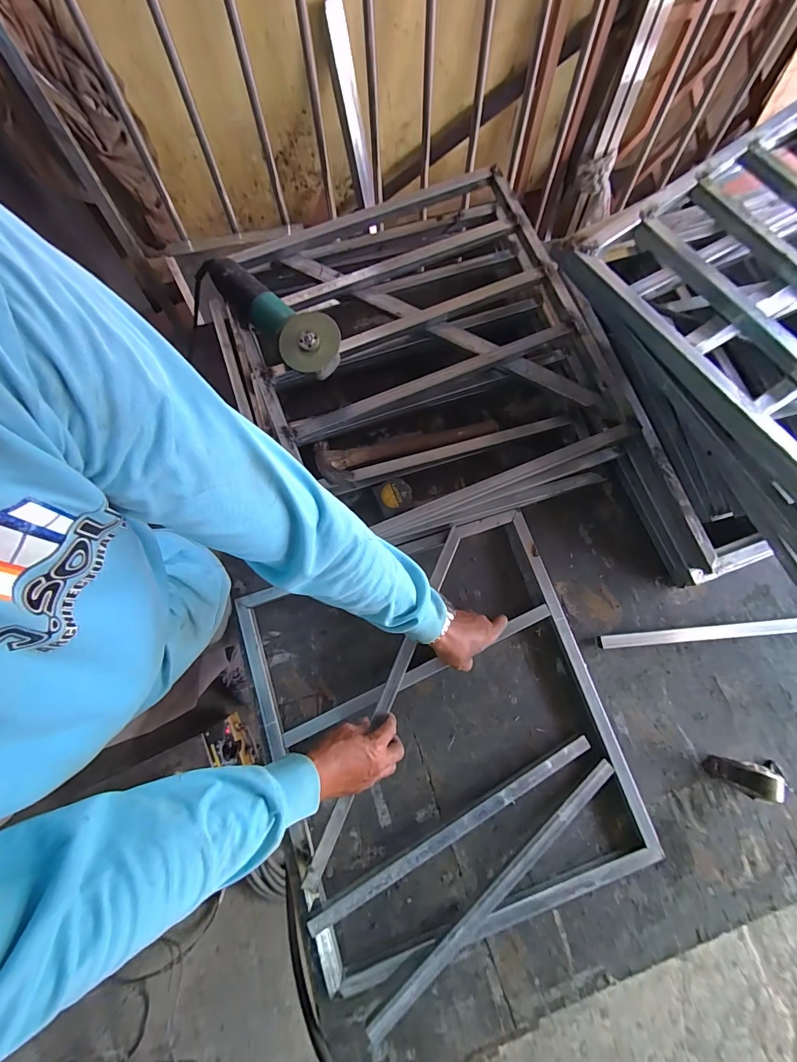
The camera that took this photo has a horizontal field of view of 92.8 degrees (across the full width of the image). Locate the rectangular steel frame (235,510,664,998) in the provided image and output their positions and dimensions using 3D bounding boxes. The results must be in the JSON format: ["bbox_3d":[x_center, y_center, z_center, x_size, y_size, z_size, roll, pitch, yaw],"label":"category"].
[{"bbox_3d":[0.055,0.289,0.579,0.504,0.046,0.550,-17,81,-4],"label":"rectangular steel frame"}]

